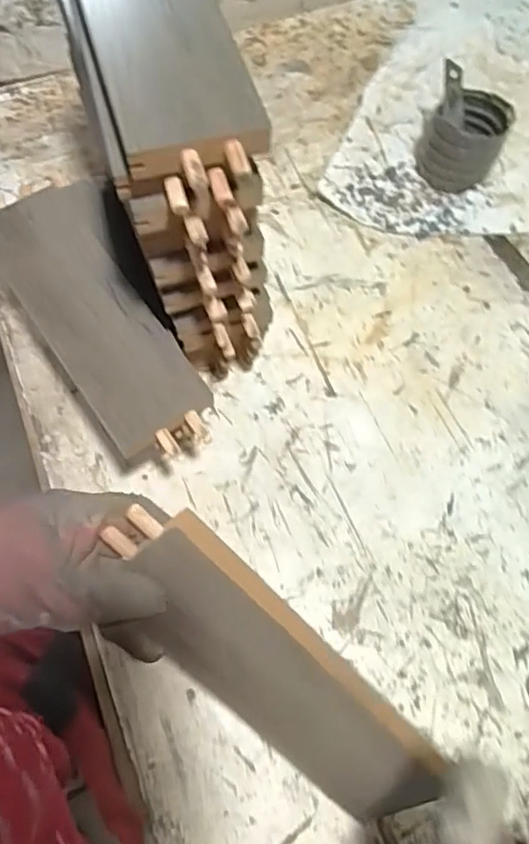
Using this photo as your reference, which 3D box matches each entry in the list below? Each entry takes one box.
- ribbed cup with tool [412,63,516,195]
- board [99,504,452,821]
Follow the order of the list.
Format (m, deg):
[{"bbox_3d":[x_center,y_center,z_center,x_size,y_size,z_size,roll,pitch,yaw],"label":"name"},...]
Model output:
[{"bbox_3d":[0.170,-0.245,0.502,0.070,0.062,0.069,21,70,7],"label":"ribbed cup with tool"},{"bbox_3d":[0.004,0.129,0.297,0.210,0.084,0.013,44,30,-9],"label":"board"}]

